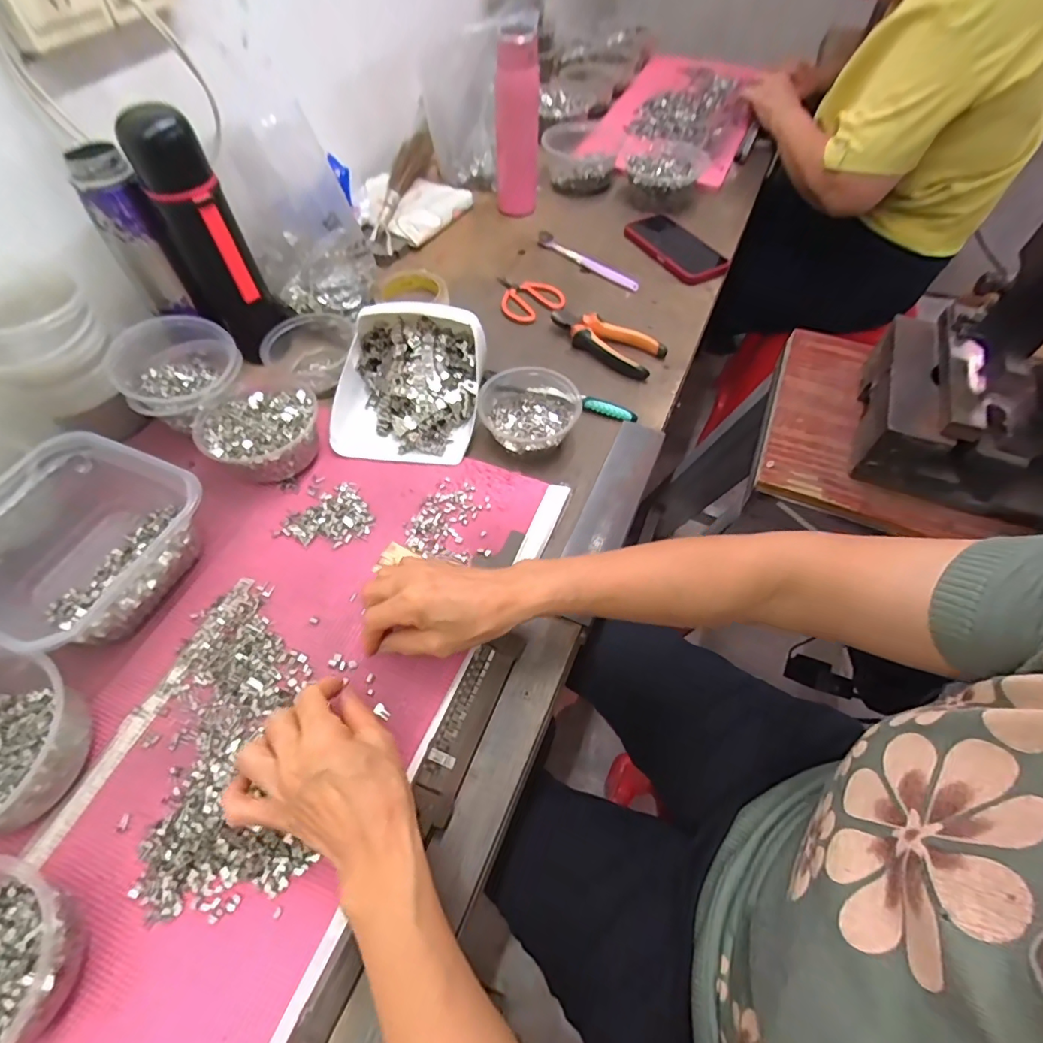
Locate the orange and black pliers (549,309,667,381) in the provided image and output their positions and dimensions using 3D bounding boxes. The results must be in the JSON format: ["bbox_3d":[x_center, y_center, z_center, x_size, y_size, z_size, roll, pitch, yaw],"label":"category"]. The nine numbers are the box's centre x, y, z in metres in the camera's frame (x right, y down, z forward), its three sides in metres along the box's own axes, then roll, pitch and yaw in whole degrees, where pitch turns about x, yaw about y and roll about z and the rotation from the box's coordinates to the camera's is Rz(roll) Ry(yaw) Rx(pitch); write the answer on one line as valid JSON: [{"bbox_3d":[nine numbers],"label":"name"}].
[{"bbox_3d":[0.108,-0.235,0.655,0.148,0.027,0.067,34,63,21],"label":"orange and black pliers"}]

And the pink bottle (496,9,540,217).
[{"bbox_3d":[-0.004,-0.583,0.756,0.062,0.226,0.053,-2,56,0],"label":"pink bottle"}]

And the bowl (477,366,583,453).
[{"bbox_3d":[0.009,-0.125,0.571,0.111,0.051,0.124,7,57,4],"label":"bowl"}]

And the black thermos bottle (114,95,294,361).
[{"bbox_3d":[-0.319,-0.288,0.544,0.078,0.226,0.062,-28,61,-17],"label":"black thermos bottle"}]

